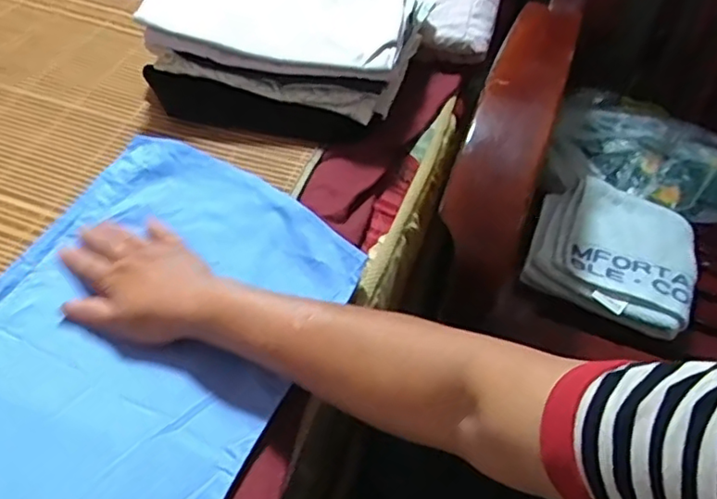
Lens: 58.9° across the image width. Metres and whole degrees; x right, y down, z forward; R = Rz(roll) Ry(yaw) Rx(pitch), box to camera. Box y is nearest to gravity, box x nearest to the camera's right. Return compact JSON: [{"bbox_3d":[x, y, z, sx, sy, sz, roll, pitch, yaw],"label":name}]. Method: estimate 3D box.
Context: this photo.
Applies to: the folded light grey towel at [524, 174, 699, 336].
[{"bbox_3d":[0.300,-0.002,0.746,0.179,0.032,0.186,22,52,14],"label":"folded light grey towel"}]

